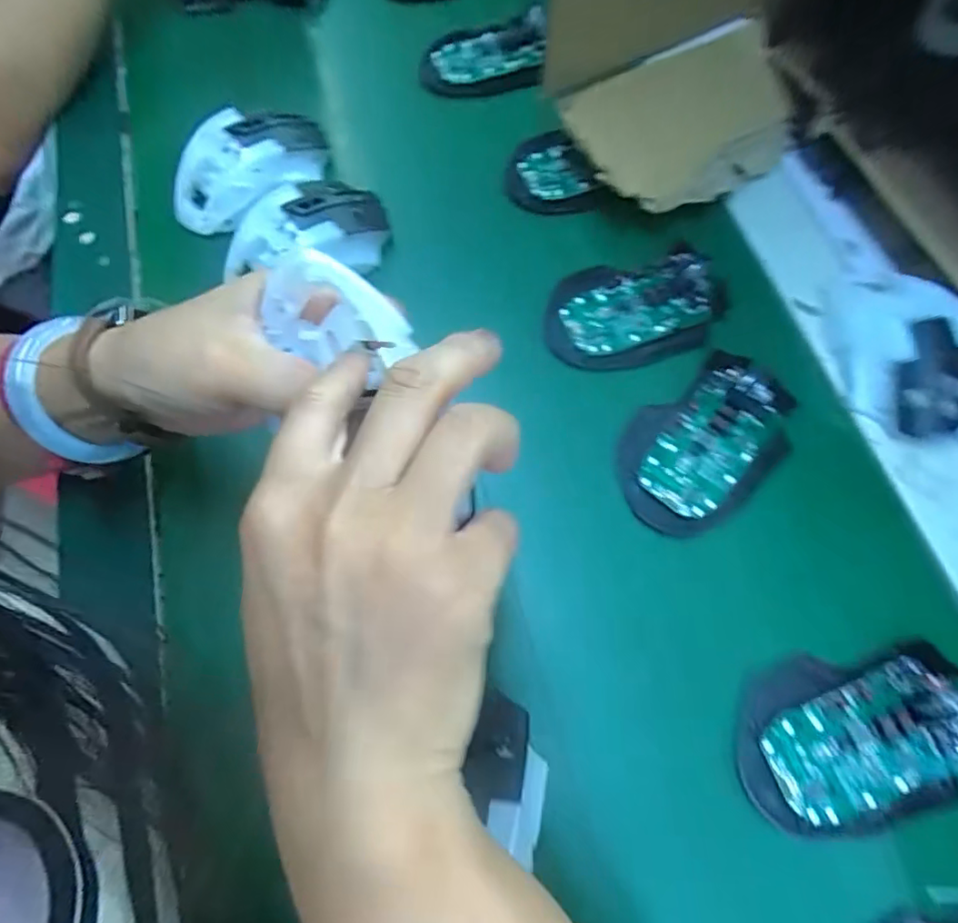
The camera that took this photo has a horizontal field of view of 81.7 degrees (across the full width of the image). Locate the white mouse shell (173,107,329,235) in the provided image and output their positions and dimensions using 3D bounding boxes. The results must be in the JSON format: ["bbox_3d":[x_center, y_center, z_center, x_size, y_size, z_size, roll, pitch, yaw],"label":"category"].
[{"bbox_3d":[-0.158,-0.202,0.378,0.111,0.035,0.070,-26,70,-9],"label":"white mouse shell"}]

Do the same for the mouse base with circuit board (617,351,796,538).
[{"bbox_3d":[0.127,-0.012,0.308,0.108,0.023,0.074,-42,74,-14],"label":"mouse base with circuit board"}]

